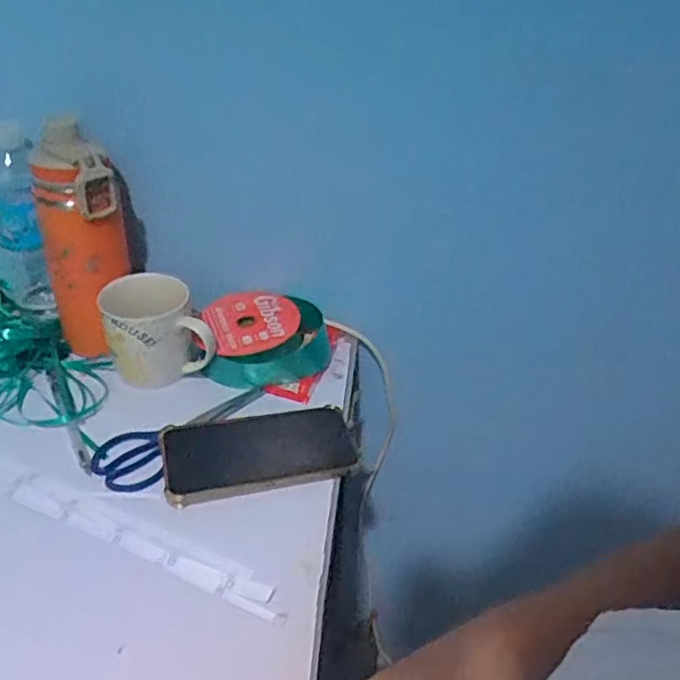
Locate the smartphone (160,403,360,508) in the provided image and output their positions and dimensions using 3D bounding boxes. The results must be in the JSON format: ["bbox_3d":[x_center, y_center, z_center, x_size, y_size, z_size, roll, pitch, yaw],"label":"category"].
[{"bbox_3d":[-0.070,0.093,0.568,0.162,0.017,0.085,-8,39,-16],"label":"smartphone"}]

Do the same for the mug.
[{"bbox_3d":[-0.180,-0.007,0.639,0.096,0.092,0.082,-10,39,-18],"label":"mug"}]

